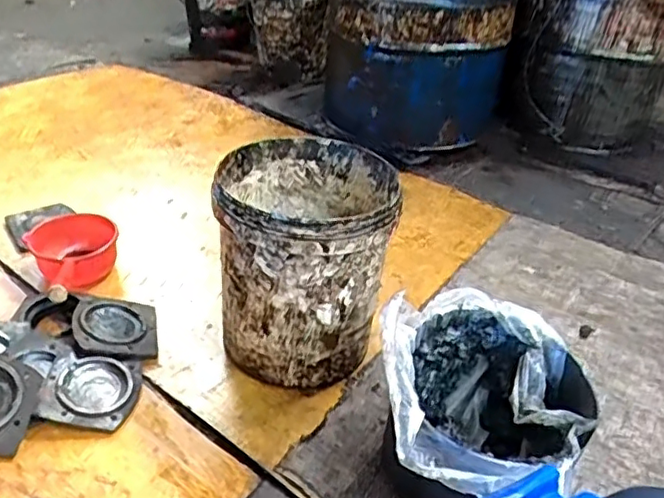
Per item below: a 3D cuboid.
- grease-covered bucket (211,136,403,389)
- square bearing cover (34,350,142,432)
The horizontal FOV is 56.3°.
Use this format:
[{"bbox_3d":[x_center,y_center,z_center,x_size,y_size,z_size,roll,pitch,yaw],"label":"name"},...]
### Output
[{"bbox_3d":[-0.051,0.020,1.063,0.268,0.331,0.301,-2,34,-9],"label":"grease-covered bucket"},{"bbox_3d":[-0.391,0.229,1.006,0.143,0.024,0.127,13,44,-8],"label":"square bearing cover"}]

